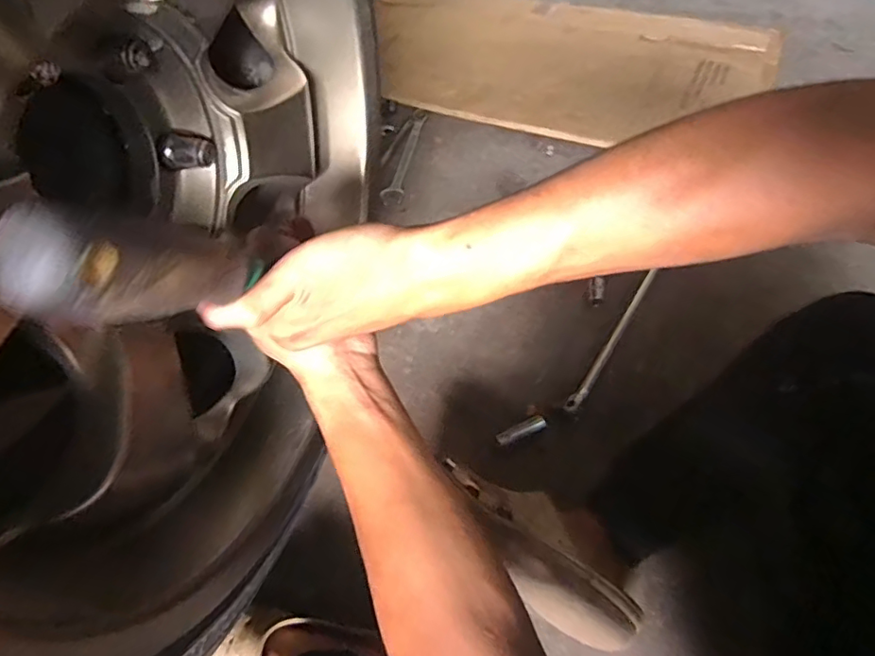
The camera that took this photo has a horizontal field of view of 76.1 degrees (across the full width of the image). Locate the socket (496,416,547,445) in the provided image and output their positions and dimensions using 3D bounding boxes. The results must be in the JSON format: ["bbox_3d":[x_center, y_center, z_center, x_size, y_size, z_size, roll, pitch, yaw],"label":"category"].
[{"bbox_3d":[0.105,0.126,0.692,0.065,0.012,0.018,-24,53,-14],"label":"socket"}]

